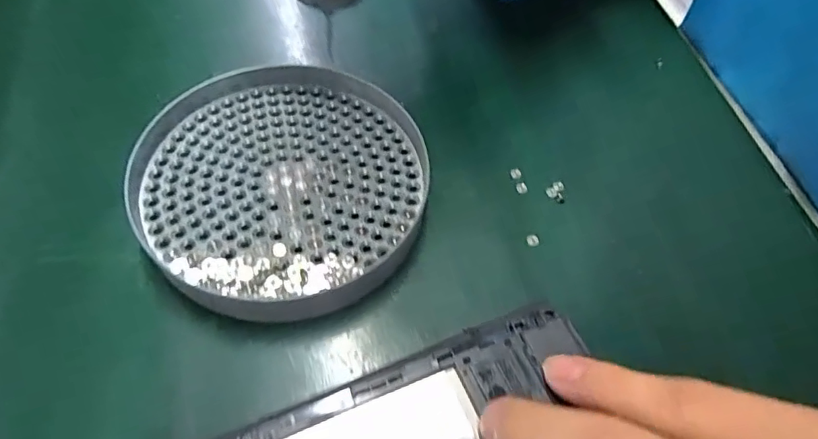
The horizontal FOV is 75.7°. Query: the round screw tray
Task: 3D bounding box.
[{"bbox_3d":[-0.050,-0.018,0.218,0.115,0.021,0.118,2,57,-3],"label":"round screw tray"}]

